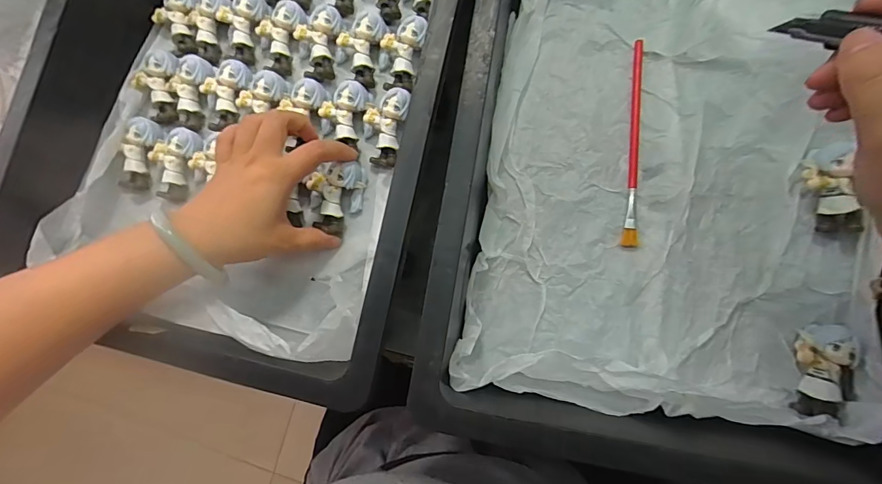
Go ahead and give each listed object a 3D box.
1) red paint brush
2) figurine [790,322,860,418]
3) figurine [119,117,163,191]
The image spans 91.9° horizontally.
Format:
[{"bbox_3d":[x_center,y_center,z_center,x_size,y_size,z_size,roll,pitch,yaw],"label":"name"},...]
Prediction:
[{"bbox_3d":[0.152,-0.077,0.331,0.011,0.005,0.164,6,84,4],"label":"red paint brush"},{"bbox_3d":[0.255,0.085,0.283,0.035,0.024,0.059,-1,83,3],"label":"figurine"},{"bbox_3d":[-0.261,-0.076,0.371,0.024,0.019,0.061,16,98,5],"label":"figurine"}]

